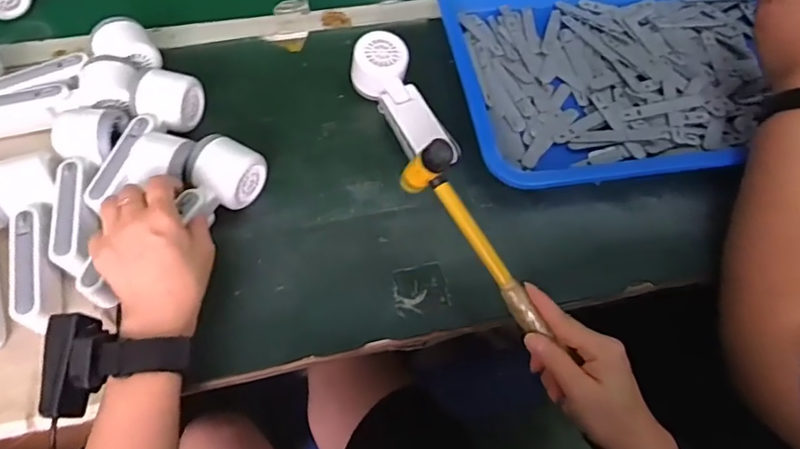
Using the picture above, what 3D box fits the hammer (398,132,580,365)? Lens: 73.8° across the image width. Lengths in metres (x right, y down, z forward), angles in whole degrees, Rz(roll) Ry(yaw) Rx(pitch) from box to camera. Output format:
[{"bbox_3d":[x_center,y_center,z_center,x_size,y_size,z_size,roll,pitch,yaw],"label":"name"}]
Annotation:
[{"bbox_3d":[0.064,0.014,0.435,0.027,0.062,0.172,-34,91,-20],"label":"hammer"}]

